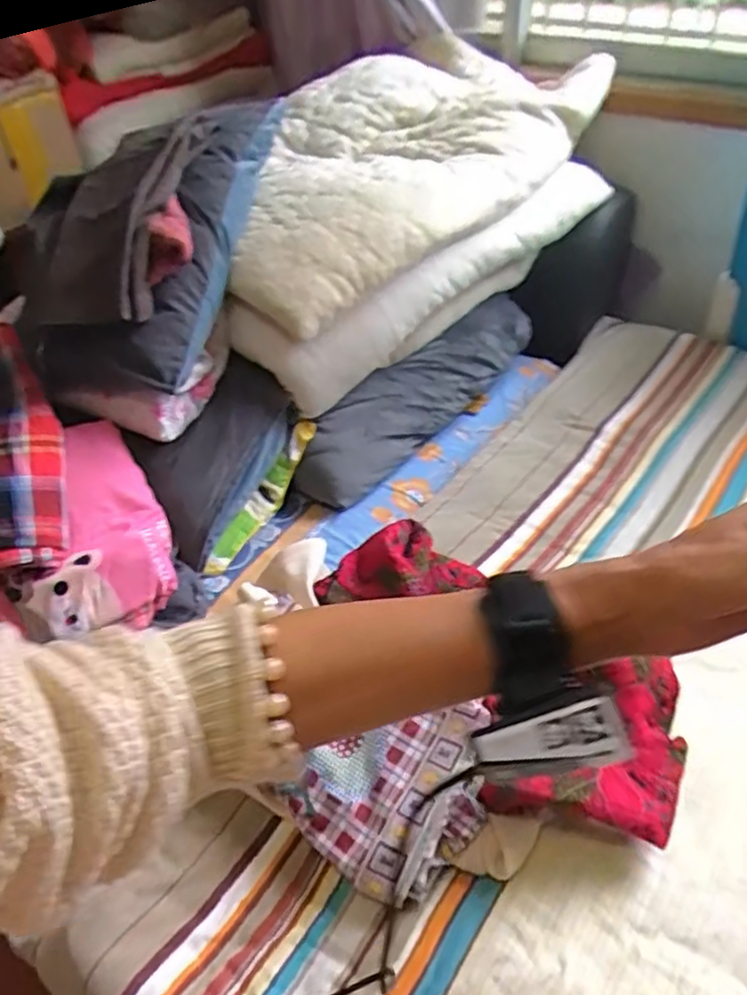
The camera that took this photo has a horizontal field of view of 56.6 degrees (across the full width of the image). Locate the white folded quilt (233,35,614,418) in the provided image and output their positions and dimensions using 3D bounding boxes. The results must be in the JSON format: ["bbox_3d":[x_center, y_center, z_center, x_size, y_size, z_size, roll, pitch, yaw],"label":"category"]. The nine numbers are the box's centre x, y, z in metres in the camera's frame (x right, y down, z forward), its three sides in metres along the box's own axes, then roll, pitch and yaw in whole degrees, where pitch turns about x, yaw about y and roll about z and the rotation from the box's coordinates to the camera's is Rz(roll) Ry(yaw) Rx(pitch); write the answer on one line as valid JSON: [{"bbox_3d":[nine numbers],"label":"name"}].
[{"bbox_3d":[0.067,-0.562,1.357,0.818,0.447,0.442,-30,50,-31],"label":"white folded quilt"}]

